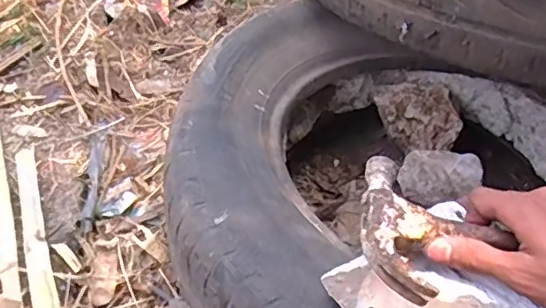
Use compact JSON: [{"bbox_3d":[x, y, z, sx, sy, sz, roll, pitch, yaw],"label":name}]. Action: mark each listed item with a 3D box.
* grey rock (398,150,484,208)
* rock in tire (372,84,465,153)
[{"bbox_3d":[0.220,0.035,0.765,0.099,0.075,0.052,8,46,1],"label":"grey rock"},{"bbox_3d":[0.204,-0.058,0.808,0.124,0.071,0.072,18,47,10],"label":"rock in tire"}]

